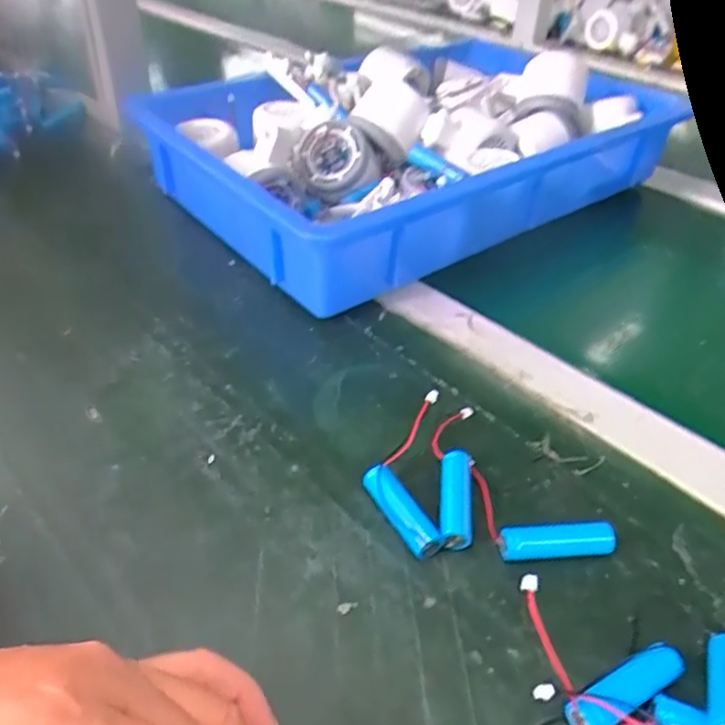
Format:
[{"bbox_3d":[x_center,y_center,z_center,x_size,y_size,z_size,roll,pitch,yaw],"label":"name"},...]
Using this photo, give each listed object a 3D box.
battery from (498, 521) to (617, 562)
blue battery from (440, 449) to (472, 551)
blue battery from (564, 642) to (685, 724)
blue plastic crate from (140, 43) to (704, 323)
[{"bbox_3d":[0.091,0.084,0.292,0.052,0.014,0.012,-1,41,-3],"label":"battery"},{"bbox_3d":[0.046,0.067,0.310,0.015,0.012,0.051,5,41,4],"label":"blue battery"},{"bbox_3d":[0.101,0.126,0.241,0.053,0.019,0.014,-21,45,-24],"label":"blue battery"},{"bbox_3d":[0.029,-0.196,0.556,0.390,0.096,0.303,-27,48,-29],"label":"blue plastic crate"}]

